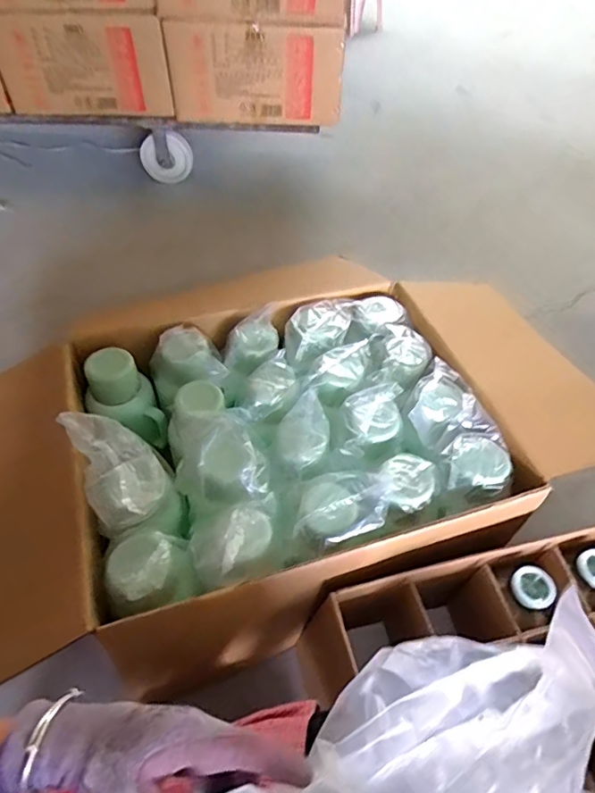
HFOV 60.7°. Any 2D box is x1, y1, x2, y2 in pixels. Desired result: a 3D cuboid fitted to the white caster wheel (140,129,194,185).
[{"bbox_3d":[-0.381,-0.696,1.486,0.147,0.160,0.027,-10,60,3],"label":"white caster wheel"}]

